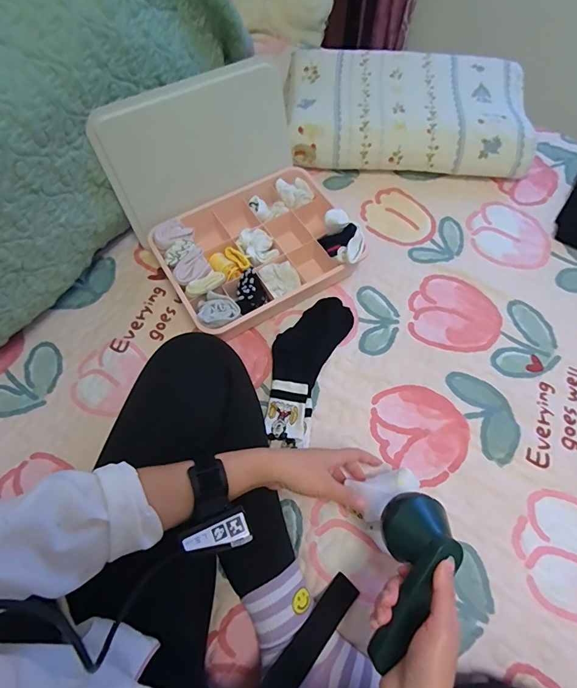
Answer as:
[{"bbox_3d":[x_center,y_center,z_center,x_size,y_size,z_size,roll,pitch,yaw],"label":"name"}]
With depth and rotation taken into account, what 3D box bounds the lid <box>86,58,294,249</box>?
[{"bbox_3d":[-0.135,-0.316,0.622,0.308,0.201,0.014,-31,68,-14],"label":"lid"}]

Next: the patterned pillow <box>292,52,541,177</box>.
[{"bbox_3d":[0.234,-0.464,0.788,0.453,0.104,0.263,4,64,5],"label":"patterned pillow"}]

